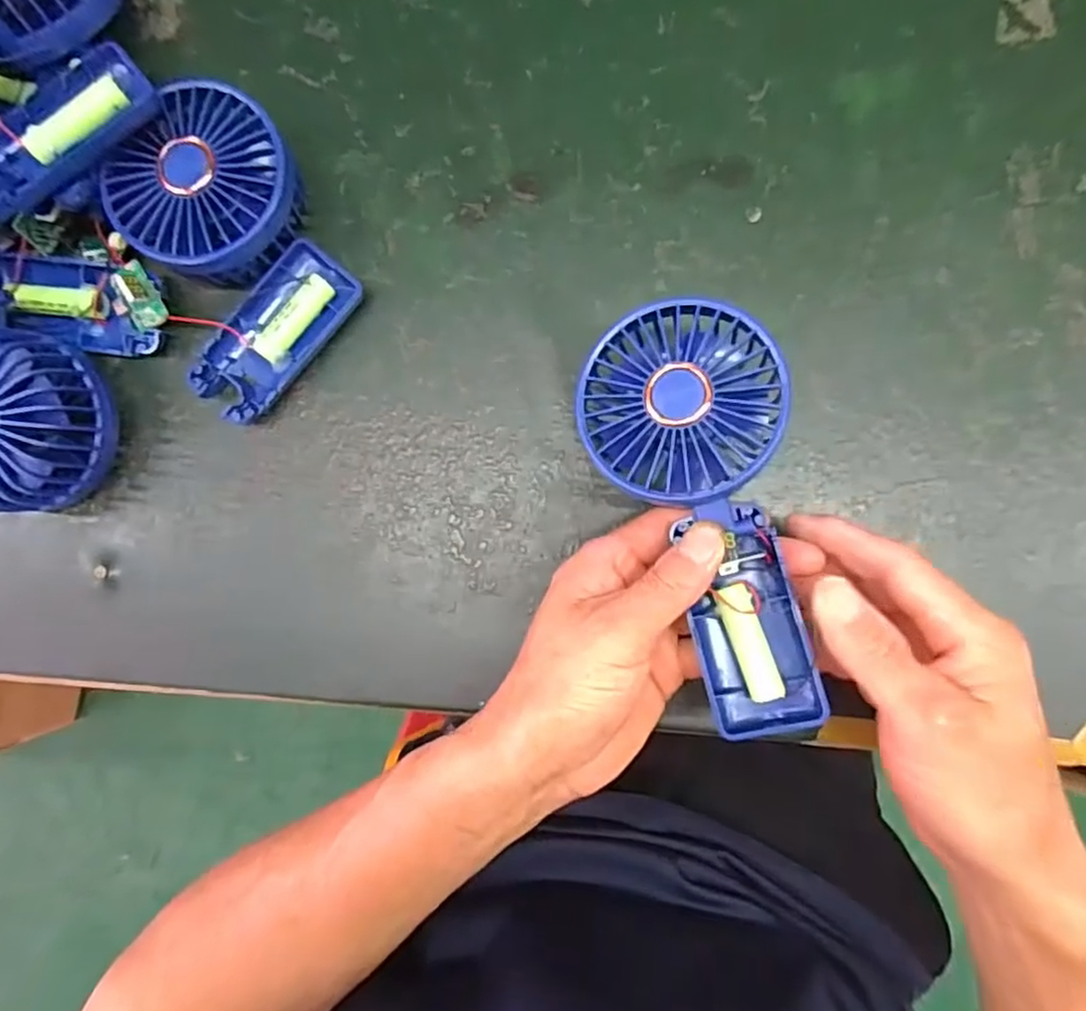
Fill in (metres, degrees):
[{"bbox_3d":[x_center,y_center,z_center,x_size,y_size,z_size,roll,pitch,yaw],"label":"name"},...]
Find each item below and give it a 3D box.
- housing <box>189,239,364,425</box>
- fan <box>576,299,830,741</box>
[{"bbox_3d":[-0.136,-0.088,0.340,0.045,0.013,0.093,39,88,5],"label":"housing"},{"bbox_3d":[0.071,0.006,0.282,0.078,0.025,0.183,-15,90,1],"label":"fan"}]

